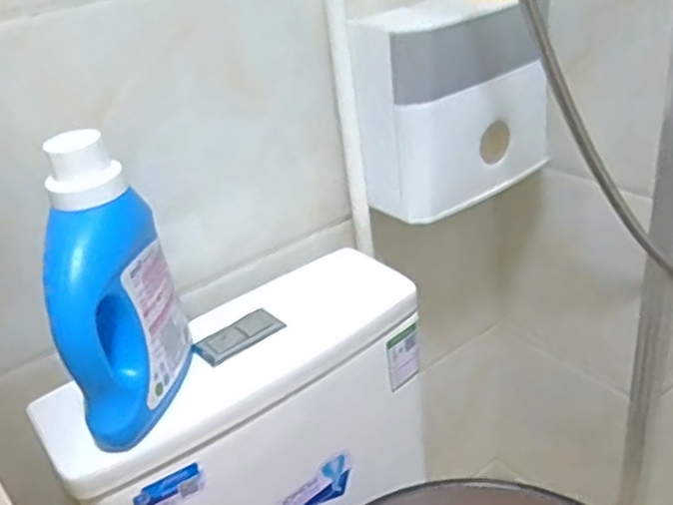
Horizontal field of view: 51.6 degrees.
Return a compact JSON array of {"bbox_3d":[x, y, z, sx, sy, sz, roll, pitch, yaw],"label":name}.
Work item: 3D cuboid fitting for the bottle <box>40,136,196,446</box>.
[{"bbox_3d":[-0.172,0.026,0.540,0.060,0.215,0.128,-4,29,6],"label":"bottle"}]

